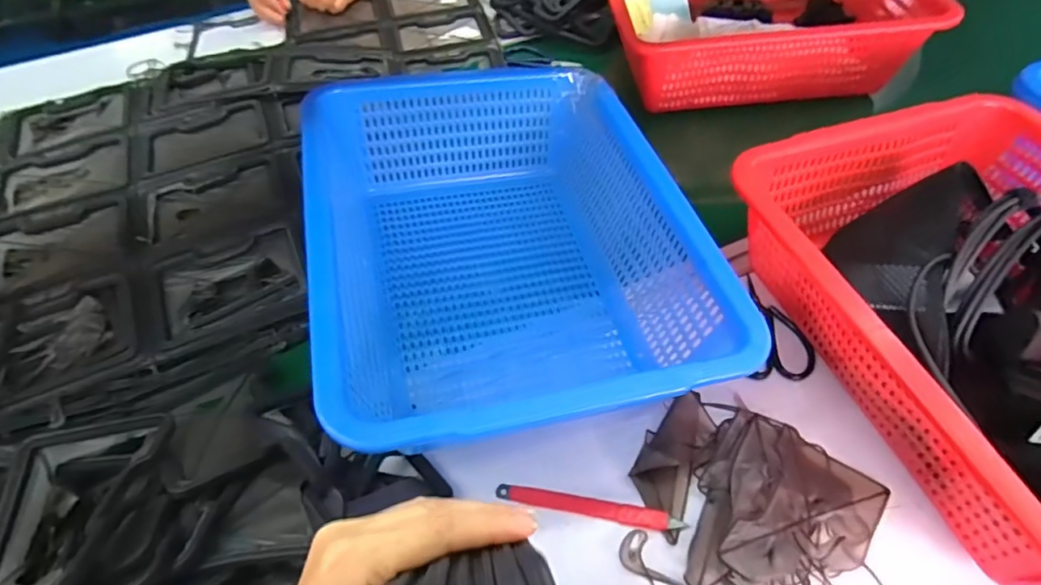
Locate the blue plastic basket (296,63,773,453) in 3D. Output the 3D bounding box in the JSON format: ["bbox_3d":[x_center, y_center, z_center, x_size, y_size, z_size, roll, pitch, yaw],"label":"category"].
[{"bbox_3d":[-0.015,-0.048,0.505,0.300,0.136,0.396,-14,53,-7],"label":"blue plastic basket"}]

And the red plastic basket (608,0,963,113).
[{"bbox_3d":[0.309,-0.388,0.766,0.384,0.109,0.305,-1,52,2],"label":"red plastic basket"}]

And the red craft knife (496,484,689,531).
[{"bbox_3d":[0.052,0.165,0.424,0.140,0.008,0.016,8,53,9],"label":"red craft knife"}]

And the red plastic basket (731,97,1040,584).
[{"bbox_3d":[0.378,0.022,0.436,0.298,0.126,0.380,-15,53,-8],"label":"red plastic basket"}]

